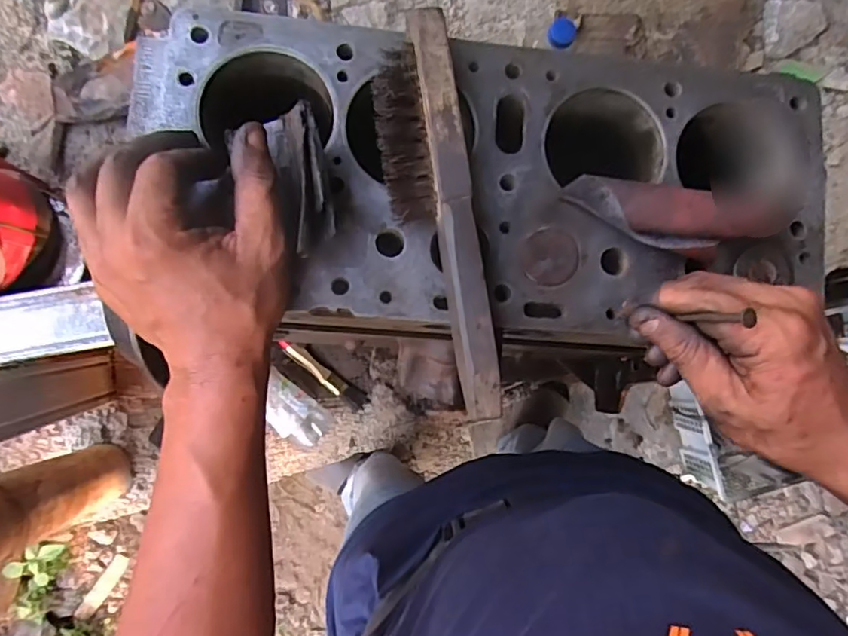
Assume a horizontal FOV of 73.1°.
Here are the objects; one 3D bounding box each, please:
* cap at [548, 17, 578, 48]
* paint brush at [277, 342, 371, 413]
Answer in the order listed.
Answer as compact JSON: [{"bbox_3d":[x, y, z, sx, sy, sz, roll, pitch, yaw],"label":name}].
[{"bbox_3d":[0.163,-0.336,0.677,0.033,0.019,0.028,33,86,-4],"label":"cap"},{"bbox_3d":[-0.150,0.086,0.850,0.153,0.027,0.024,38,85,-4],"label":"paint brush"}]

